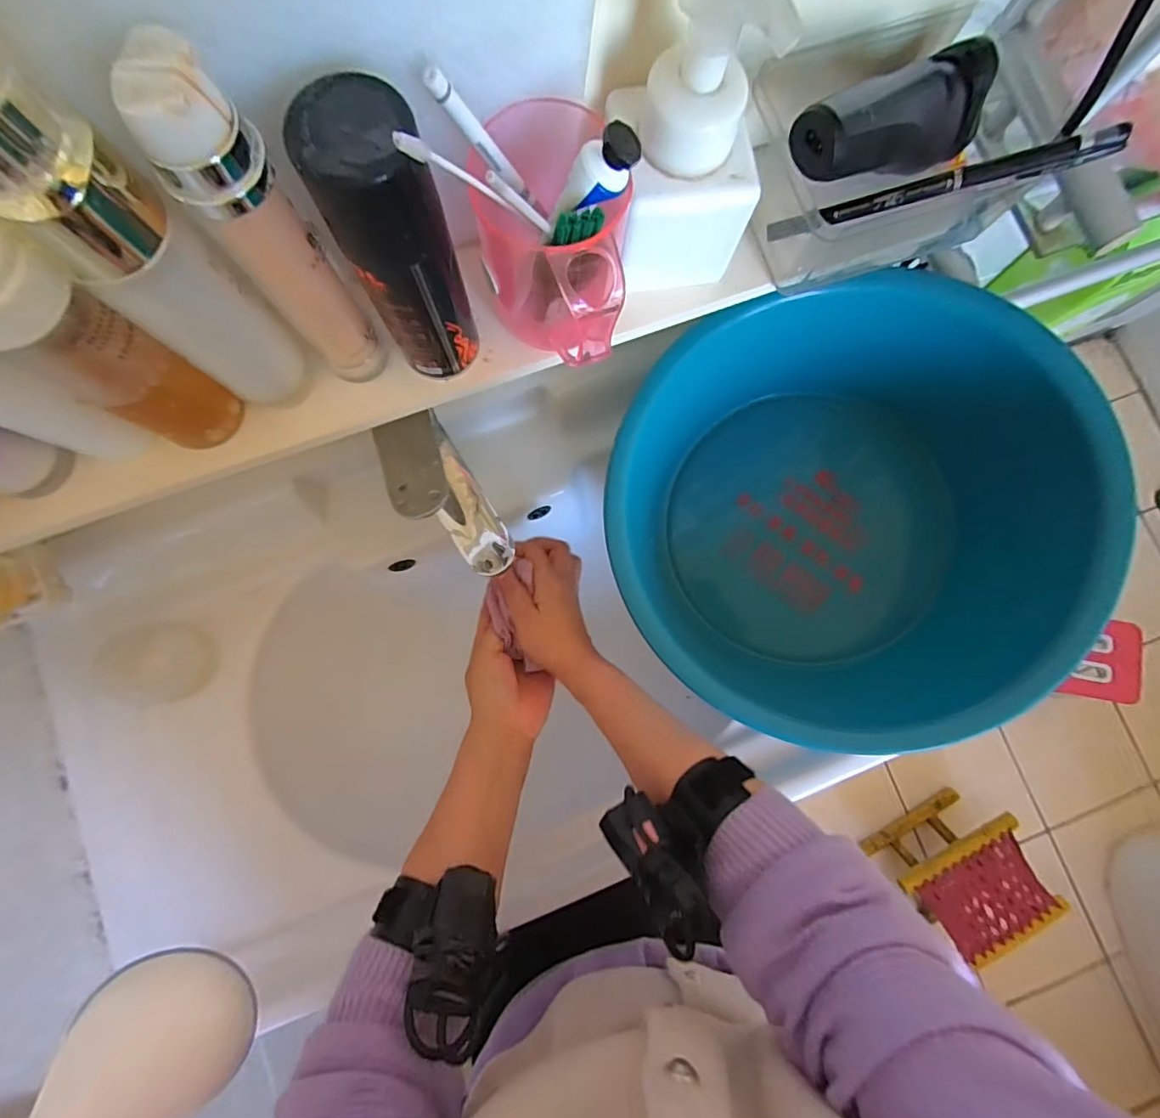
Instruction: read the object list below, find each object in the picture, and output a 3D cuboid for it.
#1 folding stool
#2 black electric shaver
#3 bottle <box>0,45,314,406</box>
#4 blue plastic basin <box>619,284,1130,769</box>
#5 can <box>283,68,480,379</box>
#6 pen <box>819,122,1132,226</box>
[{"bbox_3d":[0.889,0.744,1.212,0.288,0.202,0.252,-33,84,-7],"label":"folding stool"},{"bbox_3d":[0.166,-0.229,0.268,0.136,0.034,0.038,-30,84,-19],"label":"black electric shaver"},{"bbox_3d":[-0.167,-0.112,0.208,0.037,0.162,0.042,32,82,2],"label":"bottle"},{"bbox_3d":[0.209,-0.042,0.454,0.357,0.187,0.354,0,82,-2],"label":"blue plastic basin"},{"bbox_3d":[-0.077,-0.132,0.232,0.041,0.129,0.041,0,82,-2],"label":"can"},{"bbox_3d":[0.202,-0.200,0.269,0.132,0.016,0.013,-4,81,20],"label":"pen"}]

